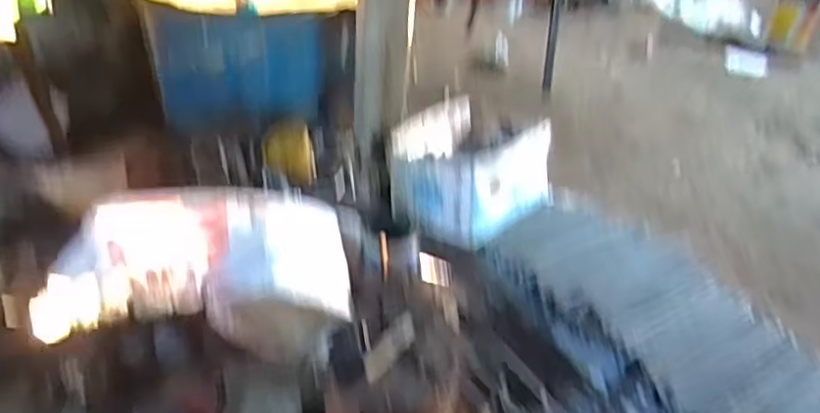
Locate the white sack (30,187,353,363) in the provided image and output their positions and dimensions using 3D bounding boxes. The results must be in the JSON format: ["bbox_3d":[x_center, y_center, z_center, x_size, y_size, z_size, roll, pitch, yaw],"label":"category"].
[{"bbox_3d":[-0.315,0.076,0.962,0.421,0.125,0.341,-1,35,-9],"label":"white sack"}]

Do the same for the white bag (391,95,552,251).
[{"bbox_3d":[0.134,-0.098,1.393,0.328,0.212,0.380,28,41,29],"label":"white bag"}]

